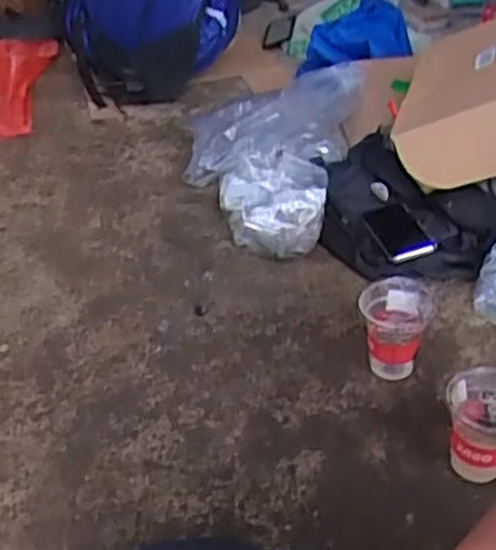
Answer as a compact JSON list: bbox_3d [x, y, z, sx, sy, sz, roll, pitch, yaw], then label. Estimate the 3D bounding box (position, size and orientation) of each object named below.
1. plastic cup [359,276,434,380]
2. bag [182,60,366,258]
[{"bbox_3d":[0.188,0.072,1.017,0.085,0.120,0.081,-1,37,1],"label":"plastic cup"},{"bbox_3d":[0.025,-0.222,1.395,0.285,0.122,0.491,7,38,12],"label":"bag"}]

